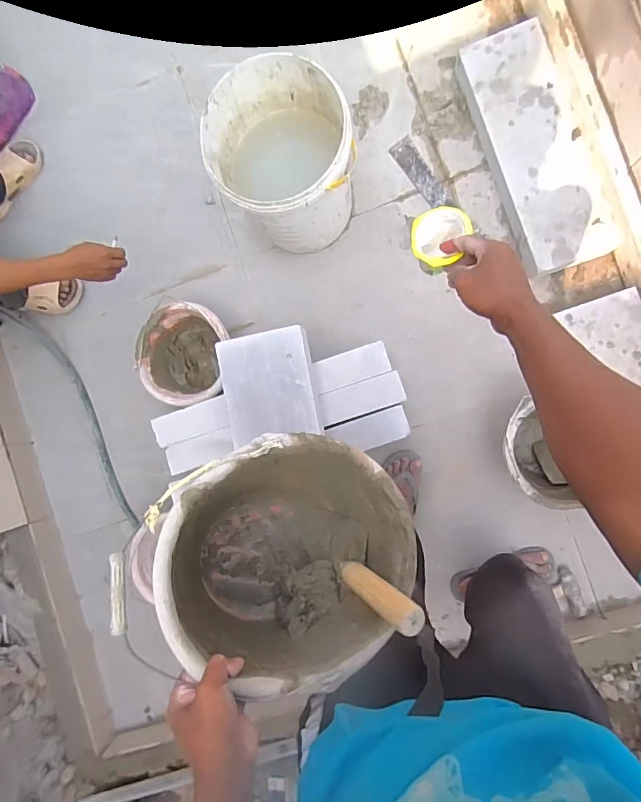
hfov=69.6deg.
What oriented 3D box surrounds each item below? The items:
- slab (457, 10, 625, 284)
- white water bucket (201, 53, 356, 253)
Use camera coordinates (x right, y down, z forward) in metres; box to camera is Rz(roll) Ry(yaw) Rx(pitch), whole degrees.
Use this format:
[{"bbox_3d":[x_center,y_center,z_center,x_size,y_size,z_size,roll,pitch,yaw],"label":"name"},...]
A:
[{"bbox_3d":[0.529,-0.621,1.152,0.197,0.095,0.593,-20,89,7],"label":"slab"},{"bbox_3d":[-0.075,-0.547,1.105,0.290,0.362,0.313,0,91,7],"label":"white water bucket"}]

